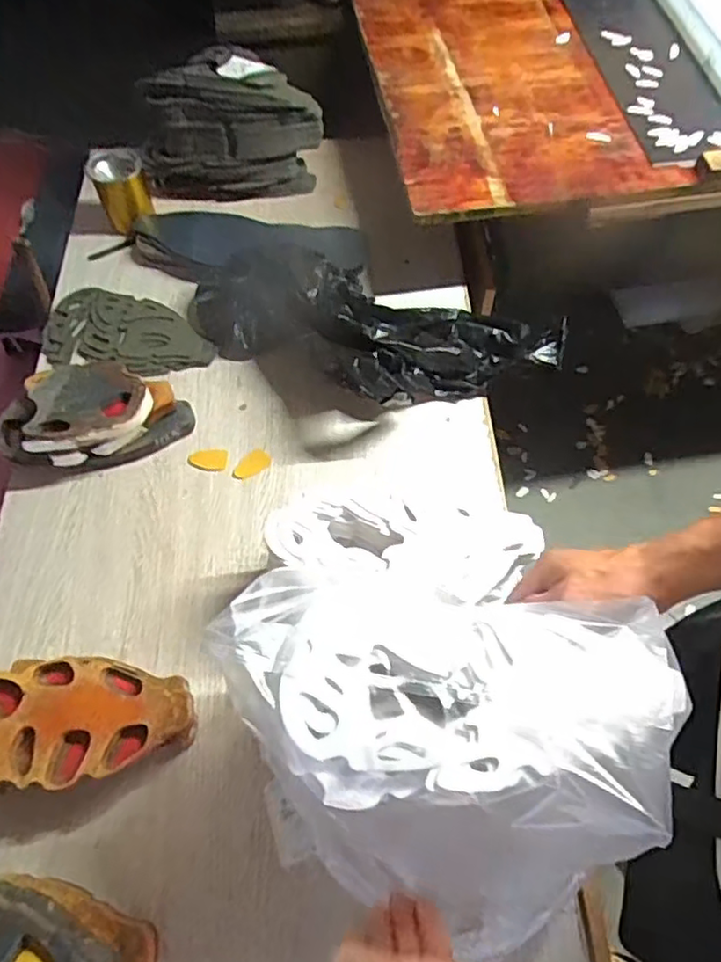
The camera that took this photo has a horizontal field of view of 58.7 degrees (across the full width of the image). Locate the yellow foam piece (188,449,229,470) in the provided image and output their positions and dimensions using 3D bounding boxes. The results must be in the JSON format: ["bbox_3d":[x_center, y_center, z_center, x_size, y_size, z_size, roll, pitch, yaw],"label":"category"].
[{"bbox_3d":[-0.184,-0.028,0.775,0.045,0.006,0.029,6,62,4],"label":"yellow foam piece"}]

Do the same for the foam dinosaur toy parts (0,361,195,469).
[{"bbox_3d":[-0.323,-0.075,0.763,0.231,0.082,0.125,-3,61,-1],"label":"foam dinosaur toy parts"}]

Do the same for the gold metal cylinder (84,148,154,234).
[{"bbox_3d":[-0.352,-0.432,0.951,0.077,0.082,0.073,-27,64,-13],"label":"gold metal cylinder"}]

